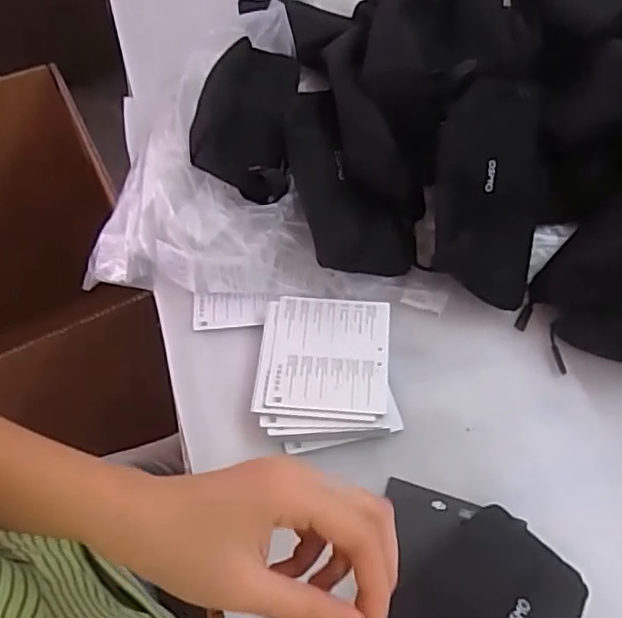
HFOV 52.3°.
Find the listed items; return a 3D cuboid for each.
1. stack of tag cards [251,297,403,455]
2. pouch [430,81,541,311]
[{"bbox_3d":[0.011,0.048,0.493,0.104,0.029,0.123,-5,58,-1],"label":"stack of tag cards"},{"bbox_3d":[0.145,-0.096,0.521,0.083,0.033,0.181,0,97,2],"label":"pouch"}]

